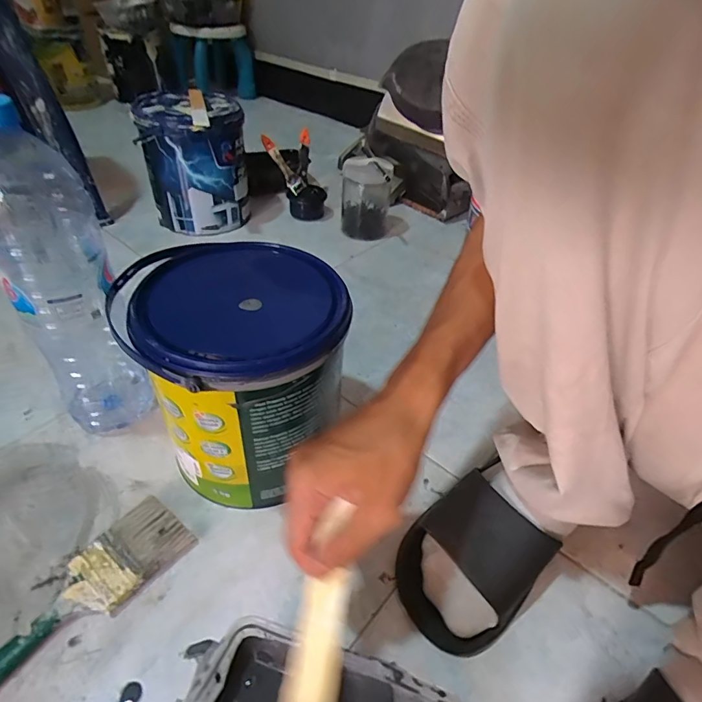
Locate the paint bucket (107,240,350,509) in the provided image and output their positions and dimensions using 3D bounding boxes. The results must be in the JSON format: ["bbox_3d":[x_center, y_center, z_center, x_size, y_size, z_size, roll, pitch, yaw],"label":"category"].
[{"bbox_3d":[-0.101,0.024,0.439,0.174,0.198,0.180,3,43,-3],"label":"paint bucket"}]

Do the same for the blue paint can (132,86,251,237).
[{"bbox_3d":[-0.278,-0.331,0.810,0.165,0.210,0.144,-8,44,-14],"label":"blue paint can"}]

